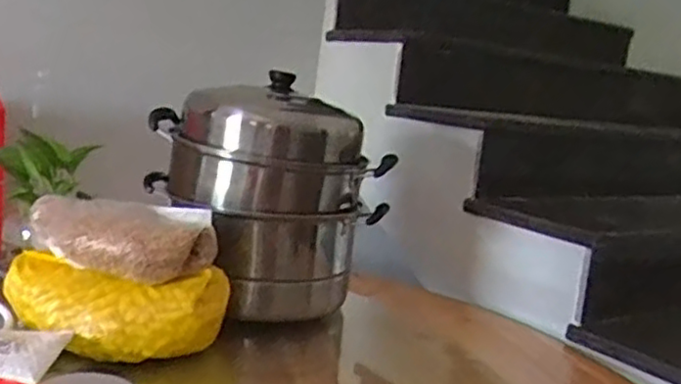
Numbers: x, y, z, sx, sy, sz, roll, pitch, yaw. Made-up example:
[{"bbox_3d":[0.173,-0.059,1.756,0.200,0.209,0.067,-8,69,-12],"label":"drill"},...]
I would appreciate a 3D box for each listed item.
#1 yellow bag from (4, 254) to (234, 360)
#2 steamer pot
[{"bbox_3d":[-0.270,0.136,0.849,0.257,0.093,0.109,5,9,-10],"label":"yellow bag"},{"bbox_3d":[-0.120,0.007,1.117,0.292,0.321,0.273,0,11,-34],"label":"steamer pot"}]

